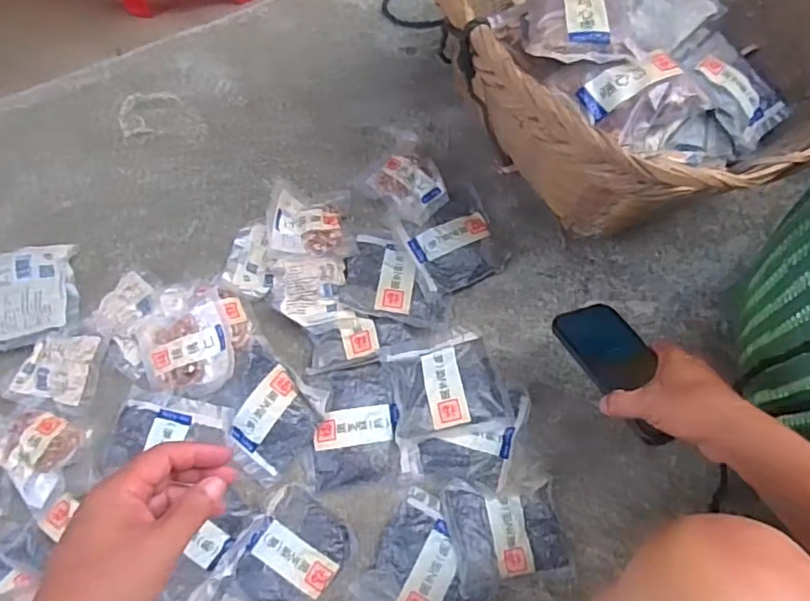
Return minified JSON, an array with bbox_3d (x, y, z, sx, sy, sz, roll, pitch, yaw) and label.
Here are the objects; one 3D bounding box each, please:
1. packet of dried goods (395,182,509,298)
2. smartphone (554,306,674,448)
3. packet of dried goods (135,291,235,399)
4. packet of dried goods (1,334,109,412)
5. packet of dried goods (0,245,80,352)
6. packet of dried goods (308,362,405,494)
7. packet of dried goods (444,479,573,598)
[{"bbox_3d":[0.067,-0.078,0.799,0.123,0.033,0.127,-24,75,-8],"label":"packet of dried goods"},{"bbox_3d":[0.227,0.069,0.605,0.072,0.017,0.165,-24,53,-9],"label":"smartphone"},{"bbox_3d":[-0.280,0.049,0.748,0.111,0.023,0.140,-17,74,-6],"label":"packet of dried goods"},{"bbox_3d":[-0.439,0.084,0.740,0.101,0.018,0.098,10,73,2],"label":"packet of dried goods"},{"bbox_3d":[-0.492,-0.005,0.768,0.127,0.027,0.133,-9,73,-4],"label":"packet of dried goods"},{"bbox_3d":[-0.061,0.152,0.725,0.104,0.023,0.142,-5,73,-2],"label":"packet of dried goods"},{"bbox_3d":[0.120,0.267,0.689,0.130,0.027,0.117,-10,73,-4],"label":"packet of dried goods"}]

